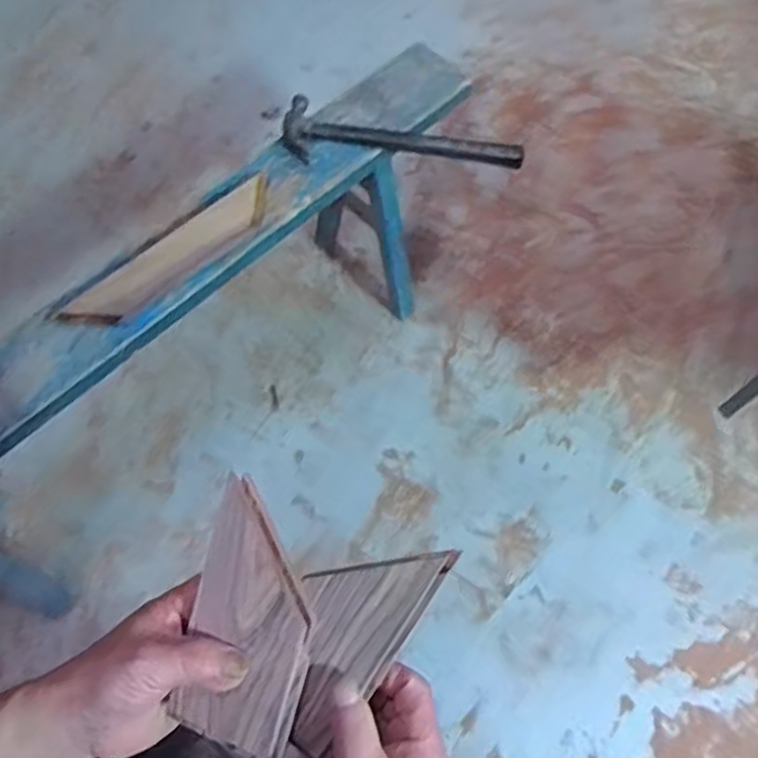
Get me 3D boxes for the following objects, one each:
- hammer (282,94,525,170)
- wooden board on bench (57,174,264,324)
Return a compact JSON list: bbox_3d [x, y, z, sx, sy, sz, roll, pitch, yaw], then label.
[{"bbox_3d":[0.035,-0.390,1.163,0.411,0.032,0.123,15,68,7],"label":"hammer"},{"bbox_3d":[-0.319,-0.194,1.080,0.372,0.026,0.077,-39,72,-14],"label":"wooden board on bench"}]

